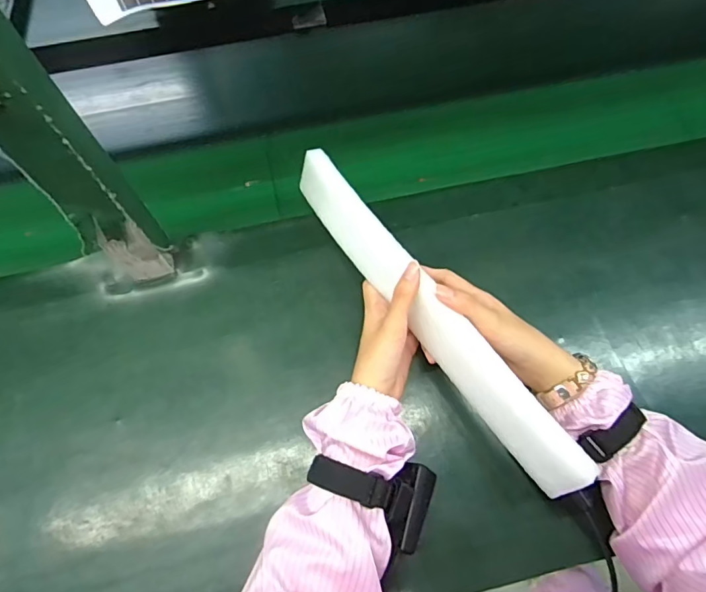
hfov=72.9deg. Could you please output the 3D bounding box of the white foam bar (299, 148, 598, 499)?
[{"bbox_3d":[0.062,0.010,0.430,0.033,0.048,0.367,-33,71,-12],"label":"white foam bar"}]

